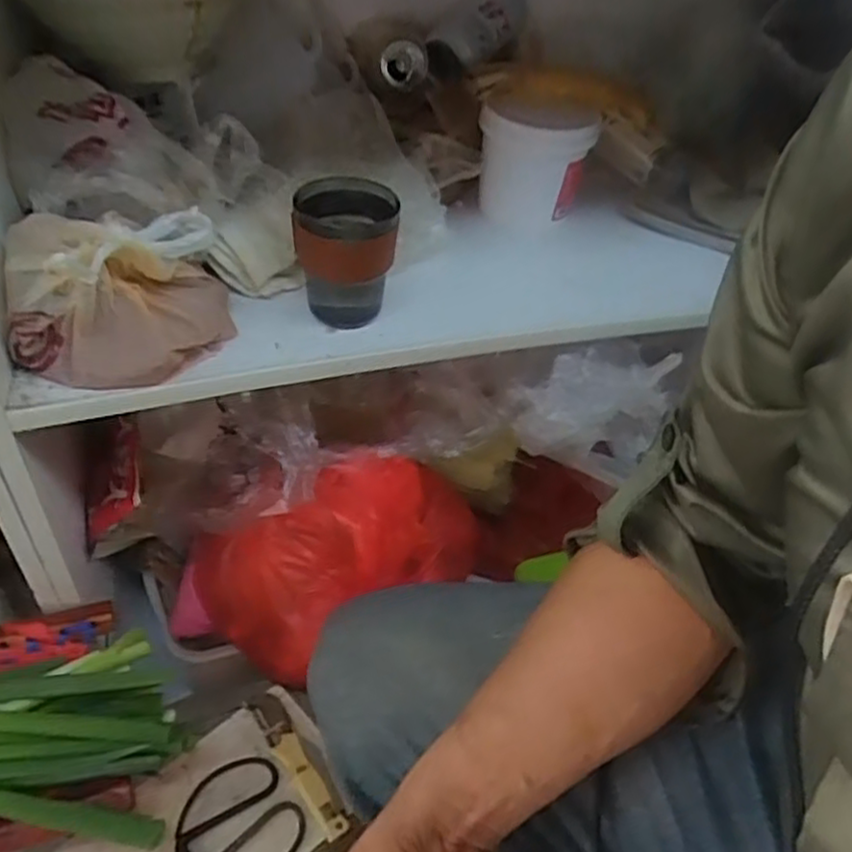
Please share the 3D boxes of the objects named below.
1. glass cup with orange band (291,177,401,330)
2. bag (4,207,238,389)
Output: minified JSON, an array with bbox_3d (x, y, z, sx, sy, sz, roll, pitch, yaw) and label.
[{"bbox_3d":[-0.073,-0.149,0.666,0.091,0.109,0.088,-1,44,-8],"label":"glass cup with orange band"},{"bbox_3d":[-0.245,-0.109,0.588,0.168,0.109,0.120,-8,45,-16],"label":"bag"}]

